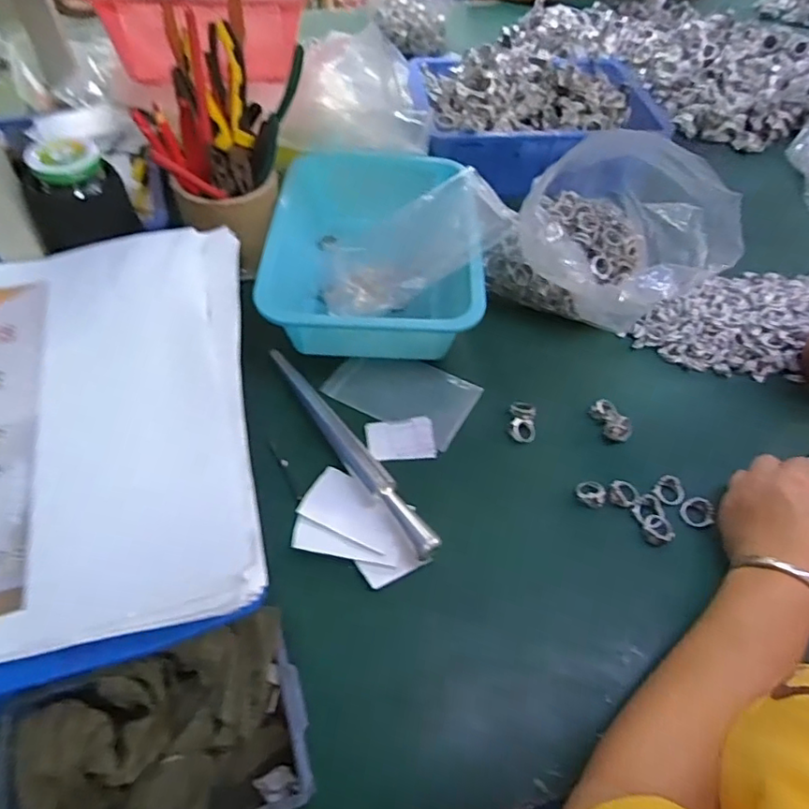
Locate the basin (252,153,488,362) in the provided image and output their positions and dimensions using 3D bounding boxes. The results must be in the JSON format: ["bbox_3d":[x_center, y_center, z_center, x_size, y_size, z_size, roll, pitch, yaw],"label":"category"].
[{"bbox_3d":[-0.031,-0.150,0.555,0.218,0.076,0.264,1,52,-1],"label":"basin"}]

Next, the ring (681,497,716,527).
[{"bbox_3d":[0.227,0.082,0.434,0.023,0.009,0.024,1,52,-1],"label":"ring"}]

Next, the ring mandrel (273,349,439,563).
[{"bbox_3d":[-0.045,0.029,0.455,0.026,0.019,0.229,-28,58,-21],"label":"ring mandrel"}]

